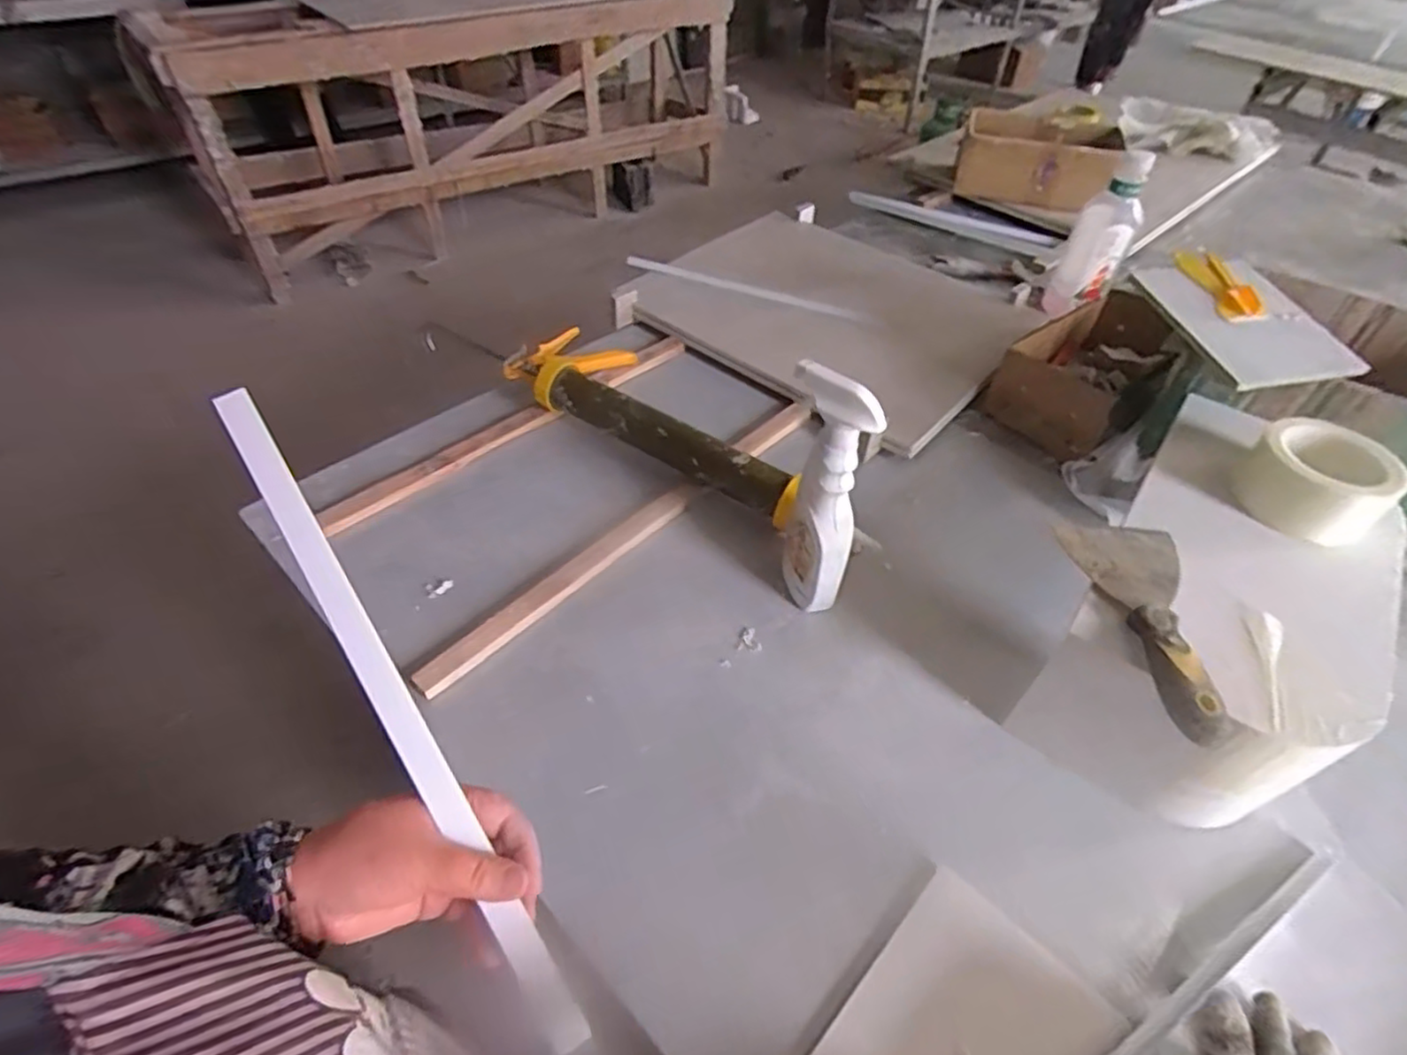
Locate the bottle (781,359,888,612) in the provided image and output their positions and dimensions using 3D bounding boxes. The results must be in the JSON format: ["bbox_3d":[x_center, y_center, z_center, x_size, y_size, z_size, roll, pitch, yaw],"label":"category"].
[{"bbox_3d":[0.120,-0.030,0.645,0.058,0.250,0.074,-30,47,-35],"label":"bottle"}]

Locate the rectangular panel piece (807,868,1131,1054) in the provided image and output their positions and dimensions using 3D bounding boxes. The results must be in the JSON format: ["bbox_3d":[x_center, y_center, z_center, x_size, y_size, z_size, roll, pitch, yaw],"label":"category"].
[{"bbox_3d":[0.164,0.352,0.461,0.198,0.009,0.137,-36,54,-29],"label":"rectangular panel piece"}]

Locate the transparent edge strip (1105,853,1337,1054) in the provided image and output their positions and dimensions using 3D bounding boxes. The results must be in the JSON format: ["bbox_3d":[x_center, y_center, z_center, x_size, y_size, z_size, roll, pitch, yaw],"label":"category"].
[{"bbox_3d":[0.335,0.327,0.477,0.360,0.013,0.021,-21,52,-22],"label":"transparent edge strip"}]

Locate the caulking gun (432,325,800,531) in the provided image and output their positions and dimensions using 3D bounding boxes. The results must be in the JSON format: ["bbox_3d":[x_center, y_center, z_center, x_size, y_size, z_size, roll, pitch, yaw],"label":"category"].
[{"bbox_3d":[-0.055,-0.156,0.862,0.459,0.057,0.165,27,51,20],"label":"caulking gun"}]

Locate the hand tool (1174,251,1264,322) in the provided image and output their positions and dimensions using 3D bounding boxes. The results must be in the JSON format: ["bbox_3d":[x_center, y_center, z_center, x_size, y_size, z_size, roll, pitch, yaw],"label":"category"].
[{"bbox_3d":[0.549,-0.260,0.739,0.044,0.017,0.124,2,47,-1],"label":"hand tool"}]

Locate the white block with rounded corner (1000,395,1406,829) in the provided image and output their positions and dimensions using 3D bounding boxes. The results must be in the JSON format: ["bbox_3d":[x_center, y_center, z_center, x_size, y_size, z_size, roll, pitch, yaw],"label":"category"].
[{"bbox_3d":[0.460,0.072,0.629,0.192,0.157,0.370,32,53,24],"label":"white block with rounded corner"}]

